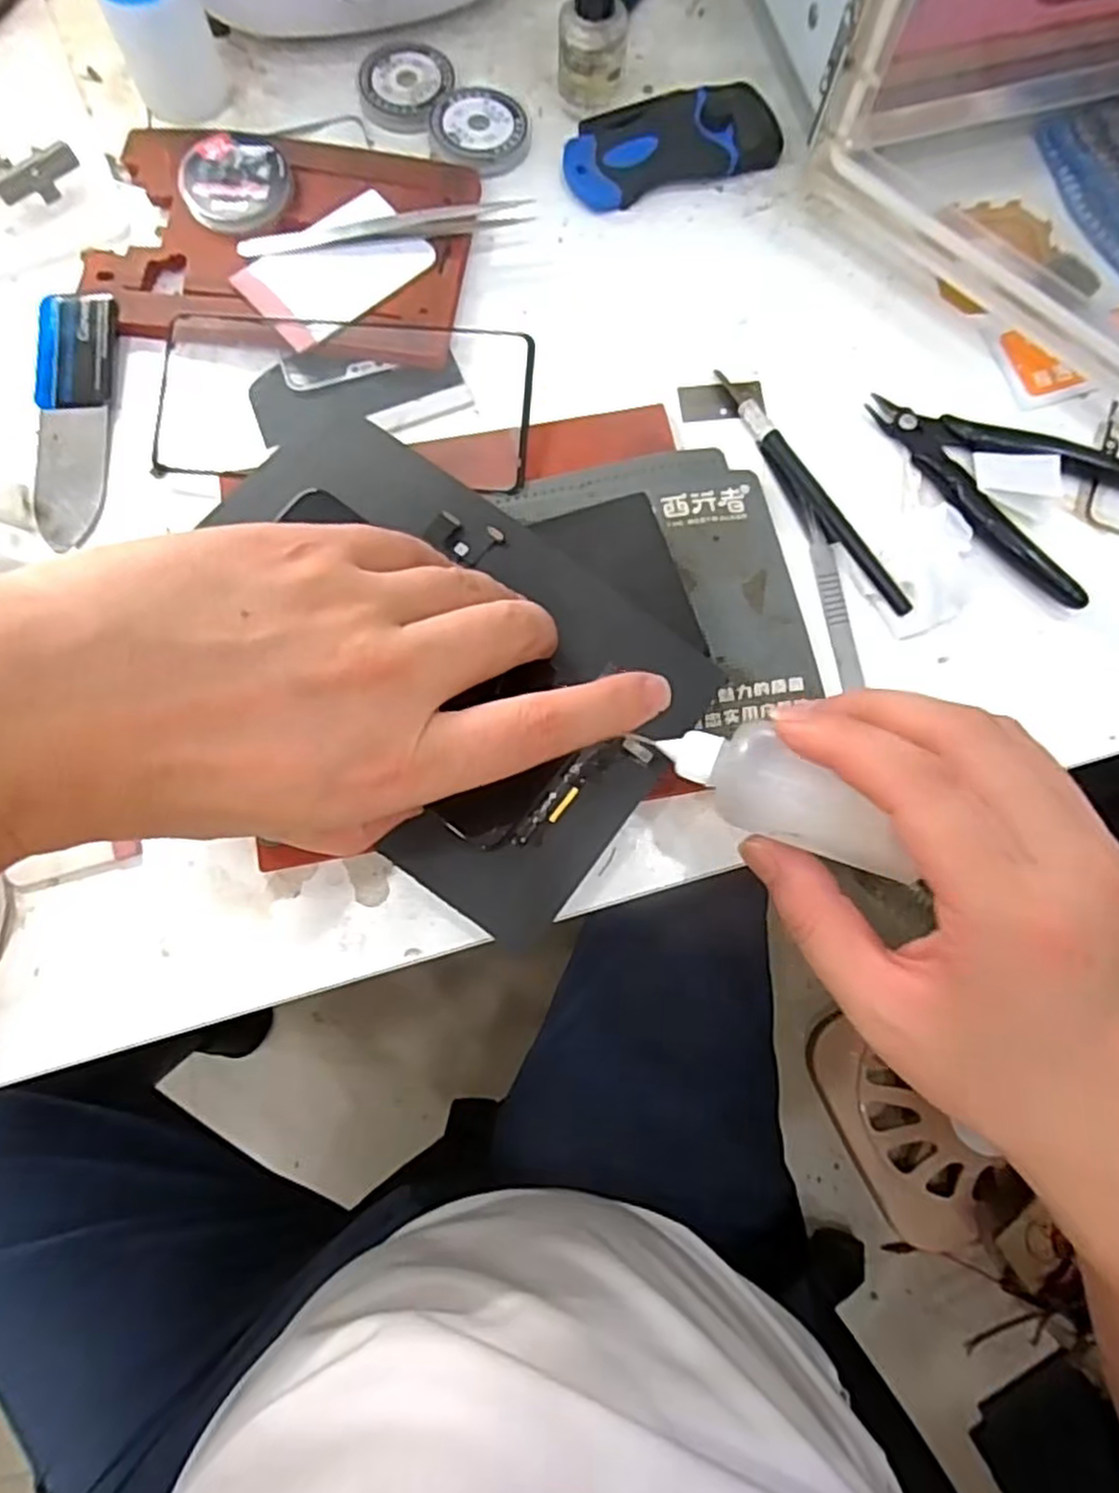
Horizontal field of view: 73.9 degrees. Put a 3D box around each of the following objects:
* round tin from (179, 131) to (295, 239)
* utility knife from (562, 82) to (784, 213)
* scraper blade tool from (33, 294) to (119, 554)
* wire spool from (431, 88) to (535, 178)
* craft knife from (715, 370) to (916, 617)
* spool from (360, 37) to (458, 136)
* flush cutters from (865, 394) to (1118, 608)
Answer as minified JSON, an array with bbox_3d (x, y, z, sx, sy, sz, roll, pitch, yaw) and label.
[{"bbox_3d":[-0.146,-0.256,0.340,0.047,0.011,0.051,0,78,-1],"label":"round tin"},{"bbox_3d":[0.053,-0.290,0.357,0.102,0.015,0.049,-13,79,-3],"label":"utility knife"},{"bbox_3d":[-0.211,-0.142,0.321,0.033,0.011,0.111,-2,78,-1],"label":"scraper blade tool"},{"bbox_3d":[-0.038,-0.298,0.360,0.048,0.007,0.044,0,78,-1],"label":"wire spool"},{"bbox_3d":[0.107,-0.111,0.318,0.008,0.009,0.134,-31,81,-7],"label":"craft knife"},{"bbox_3d":[-0.077,-0.325,0.366,0.042,0.007,0.047,24,79,4],"label":"spool"},{"bbox_3d":[0.189,-0.121,0.321,0.116,0.011,0.074,37,80,6],"label":"flush cutters"}]

